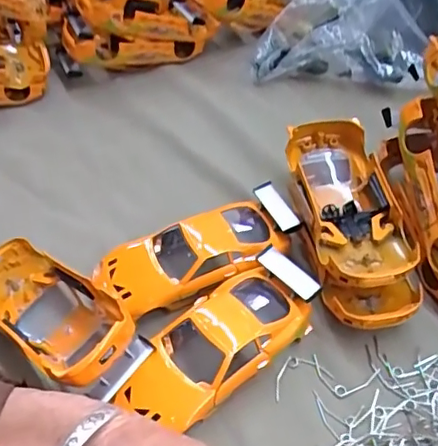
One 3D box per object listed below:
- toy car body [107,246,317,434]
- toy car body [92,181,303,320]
[{"bbox_3d":[0.001,0.068,0.321,0.121,0.030,0.054,-36,57,-25],"label":"toy car body"},{"bbox_3d":[-0.012,0.020,0.364,0.129,0.027,0.054,-19,51,-13],"label":"toy car body"}]

